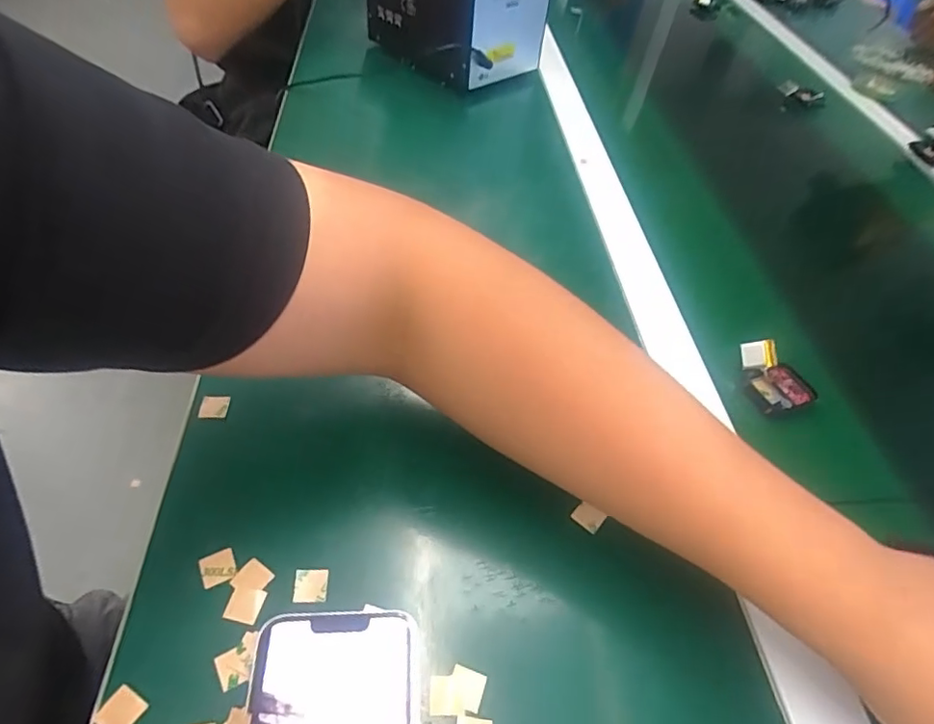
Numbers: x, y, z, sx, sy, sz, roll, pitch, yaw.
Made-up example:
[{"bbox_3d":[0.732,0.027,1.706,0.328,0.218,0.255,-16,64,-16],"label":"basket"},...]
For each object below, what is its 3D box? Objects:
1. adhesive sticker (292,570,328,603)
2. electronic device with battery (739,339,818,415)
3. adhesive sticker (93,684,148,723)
[{"bbox_3d":[-0.076,0.109,0.264,0.016,0.004,0.016,3,53,-8],"label":"adhesive sticker"},{"bbox_3d":[0.215,0.007,0.375,0.044,0.026,0.045,1,48,-8],"label":"electronic device with battery"},{"bbox_3d":[-0.143,0.145,0.224,0.015,0.004,0.015,28,52,9],"label":"adhesive sticker"}]

